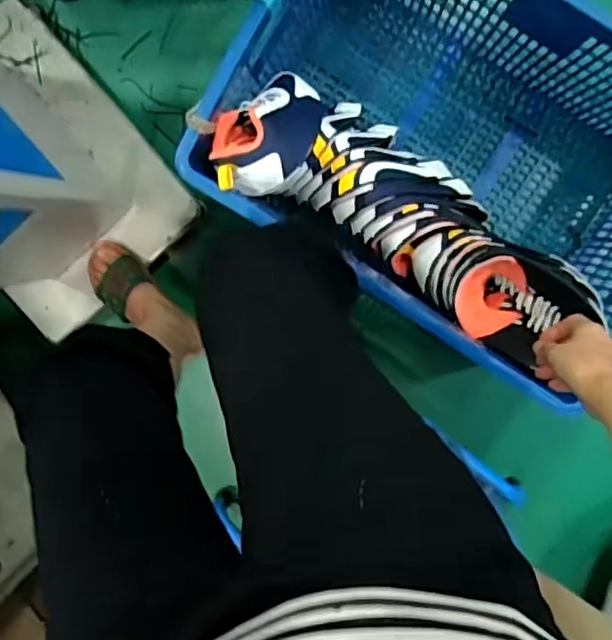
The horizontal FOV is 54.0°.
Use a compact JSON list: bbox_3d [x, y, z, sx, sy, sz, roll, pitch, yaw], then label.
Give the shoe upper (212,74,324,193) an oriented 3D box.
[{"bbox_3d":[-0.048,-0.248,0.797,0.114,0.236,0.084,24,144,0],"label":"shoe upper"}]

